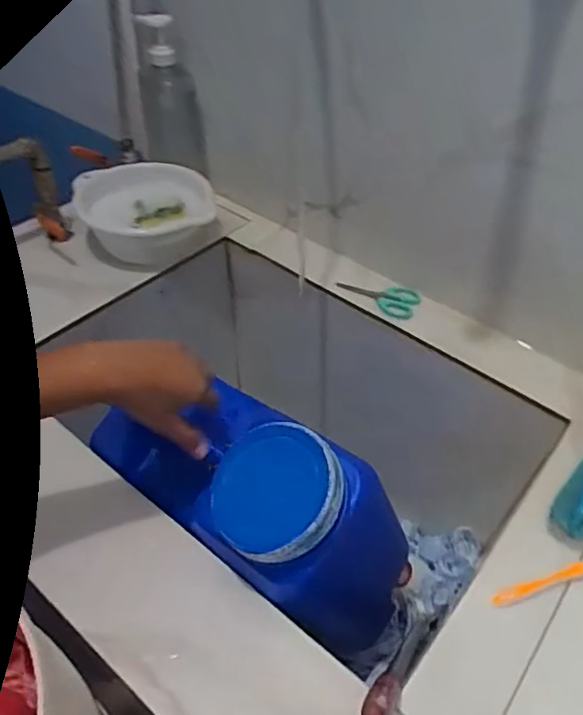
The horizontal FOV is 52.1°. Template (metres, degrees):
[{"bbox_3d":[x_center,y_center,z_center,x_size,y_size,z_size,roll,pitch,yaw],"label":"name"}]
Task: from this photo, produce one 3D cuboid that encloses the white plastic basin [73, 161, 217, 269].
[{"bbox_3d":[-0.224,-0.225,0.936,0.197,0.099,0.191,2,46,-3],"label":"white plastic basin"}]

